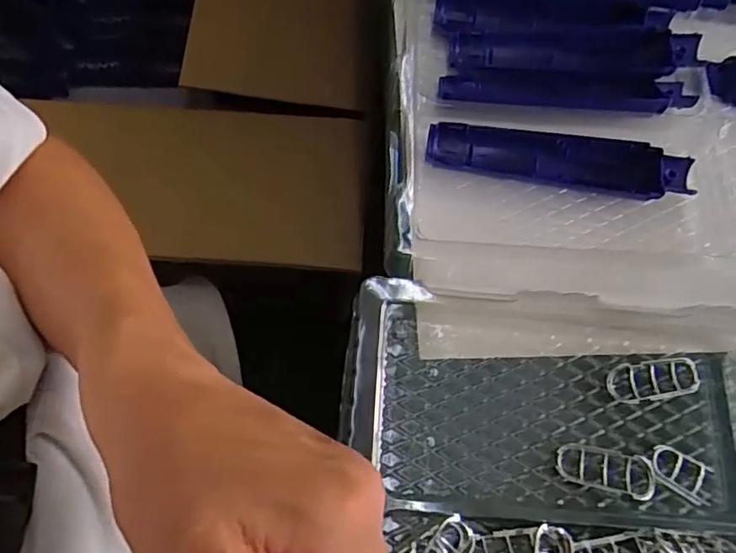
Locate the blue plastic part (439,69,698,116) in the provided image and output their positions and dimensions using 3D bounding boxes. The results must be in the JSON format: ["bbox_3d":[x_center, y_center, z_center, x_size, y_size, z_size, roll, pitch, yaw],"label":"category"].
[{"bbox_3d":[0.135,-0.128,0.387,0.171,0.016,0.033,4,68,-1],"label":"blue plastic part"}]

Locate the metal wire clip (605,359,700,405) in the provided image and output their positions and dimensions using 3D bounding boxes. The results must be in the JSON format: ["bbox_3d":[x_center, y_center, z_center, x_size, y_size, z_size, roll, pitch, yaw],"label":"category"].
[{"bbox_3d":[0.165,0.059,0.330,0.057,0.009,0.022,-8,68,-5],"label":"metal wire clip"}]

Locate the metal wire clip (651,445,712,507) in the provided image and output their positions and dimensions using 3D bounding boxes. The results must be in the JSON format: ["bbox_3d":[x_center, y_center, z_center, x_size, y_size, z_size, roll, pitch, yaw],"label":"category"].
[{"bbox_3d":[0.172,0.107,0.313,0.036,0.008,0.022,29,70,9],"label":"metal wire clip"}]

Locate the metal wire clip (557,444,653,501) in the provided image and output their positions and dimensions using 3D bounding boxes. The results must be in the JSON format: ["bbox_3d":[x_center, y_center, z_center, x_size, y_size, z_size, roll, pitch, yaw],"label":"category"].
[{"bbox_3d":[0.128,0.104,0.311,0.051,0.008,0.022,13,68,3],"label":"metal wire clip"}]

